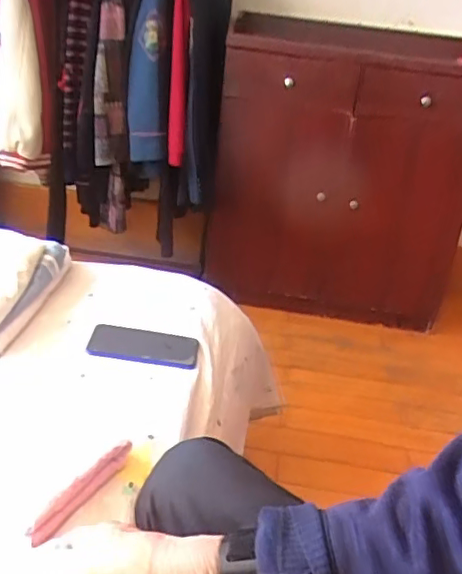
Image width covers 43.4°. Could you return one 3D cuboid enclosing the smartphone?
[{"bbox_3d":[-0.131,0.087,0.881,0.159,0.014,0.064,8,46,-2],"label":"smartphone"}]

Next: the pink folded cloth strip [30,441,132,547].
[{"bbox_3d":[-0.151,0.205,0.594,0.023,0.018,0.142,18,27,21],"label":"pink folded cloth strip"}]

